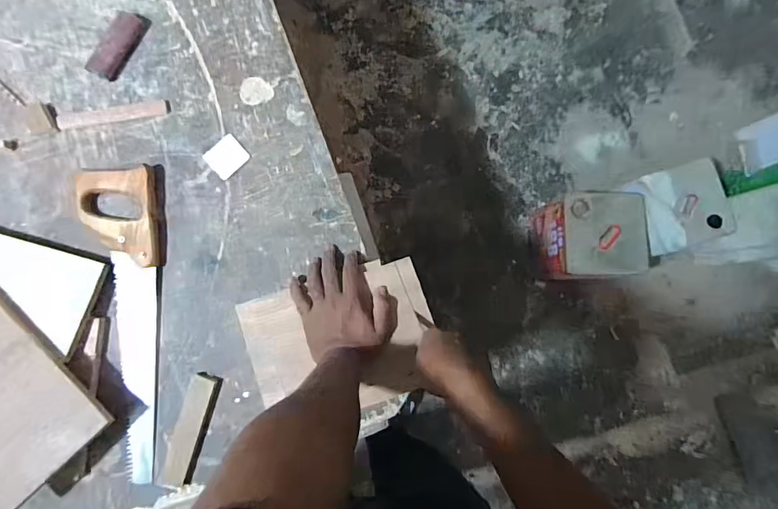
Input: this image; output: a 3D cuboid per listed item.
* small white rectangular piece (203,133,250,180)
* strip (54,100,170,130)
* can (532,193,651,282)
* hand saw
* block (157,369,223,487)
[{"bbox_3d":[-0.233,-0.141,0.653,0.053,0.004,0.047,-44,88,-7],"label":"small white rectangular piece"},{"bbox_3d":[-0.390,-0.199,0.644,0.153,0.007,0.023,-9,85,-5],"label":"strip"},{"bbox_3d":[0.599,-0.043,1.394,0.257,0.260,0.249,-3,84,-4],"label":"can"},{"bbox_3d":[-0.356,0.093,0.607,0.095,0.027,0.414,-5,85,-4],"label":"hand saw"},{"bbox_3d":[-0.267,0.236,0.606,0.041,0.011,0.150,16,83,-2],"label":"block"}]

